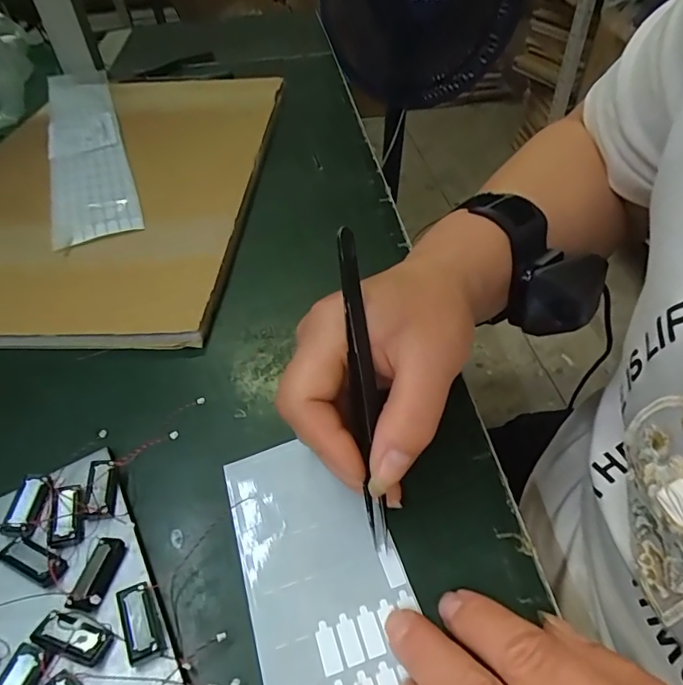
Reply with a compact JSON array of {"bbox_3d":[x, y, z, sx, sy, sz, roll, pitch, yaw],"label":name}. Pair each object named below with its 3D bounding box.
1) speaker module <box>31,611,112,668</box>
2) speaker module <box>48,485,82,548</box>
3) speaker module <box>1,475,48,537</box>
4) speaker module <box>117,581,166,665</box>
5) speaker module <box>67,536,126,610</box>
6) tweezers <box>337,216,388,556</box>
[{"bbox_3d":[-0.098,0.106,0.176,0.026,0.004,0.012,11,47,11],"label":"speaker module"},{"bbox_3d":[-0.117,0.071,0.207,0.015,0.005,0.027,-15,47,-13],"label":"speaker module"},{"bbox_3d":[-0.137,0.069,0.211,0.013,0.004,0.027,-5,47,1],"label":"speaker module"},{"bbox_3d":[-0.074,0.103,0.180,0.011,0.007,0.028,-24,50,-20],"label":"speaker module"},{"bbox_3d":[-0.096,0.090,0.192,0.012,0.004,0.027,6,46,7],"label":"speaker module"},{"bbox_3d":[0.009,0.018,0.189,0.008,0.121,0.006,-7,5,-5],"label":"tweezers"}]

